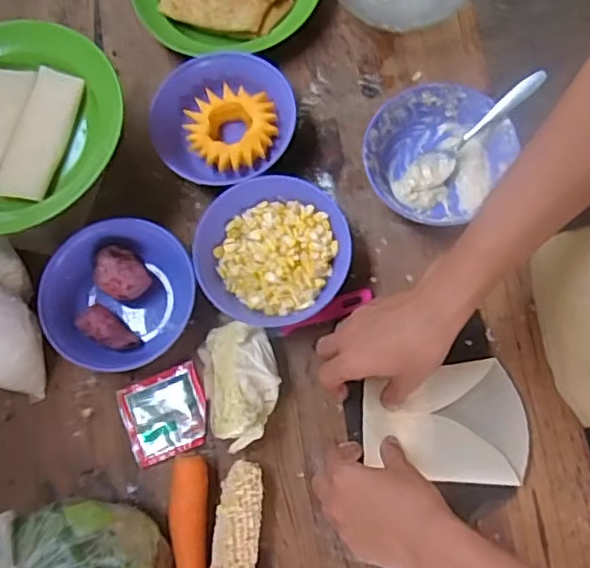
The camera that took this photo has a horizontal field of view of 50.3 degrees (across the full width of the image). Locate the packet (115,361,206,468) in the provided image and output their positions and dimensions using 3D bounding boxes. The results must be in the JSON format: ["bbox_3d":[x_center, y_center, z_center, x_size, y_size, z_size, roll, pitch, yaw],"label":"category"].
[{"bbox_3d":[-0.123,0.123,0.598,0.080,0.008,0.078,-23,73,2],"label":"packet"}]

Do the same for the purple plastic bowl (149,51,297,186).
[{"bbox_3d":[-0.074,-0.169,0.654,0.146,0.032,0.133,0,76,0],"label":"purple plastic bowl"}]

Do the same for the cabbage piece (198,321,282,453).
[{"bbox_3d":[-0.048,0.090,0.571,0.067,0.063,0.106,-12,76,-3],"label":"cabbage piece"}]

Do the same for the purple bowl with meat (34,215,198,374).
[{"bbox_3d":[-0.170,0.013,0.605,0.132,0.041,0.141,0,76,0],"label":"purple bowl with meat"}]

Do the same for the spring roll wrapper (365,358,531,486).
[{"bbox_3d":[0.139,0.126,0.577,0.149,0.011,0.107,1,72,-4],"label":"spring roll wrapper"}]

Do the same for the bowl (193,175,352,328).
[{"bbox_3d":[-0.022,-0.027,0.613,0.145,0.048,0.136,0,76,0],"label":"bowl"}]

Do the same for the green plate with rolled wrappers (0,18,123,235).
[{"bbox_3d":[-0.263,-0.146,0.582,0.204,0.046,0.206,0,76,0],"label":"green plate with rolled wrappers"}]

